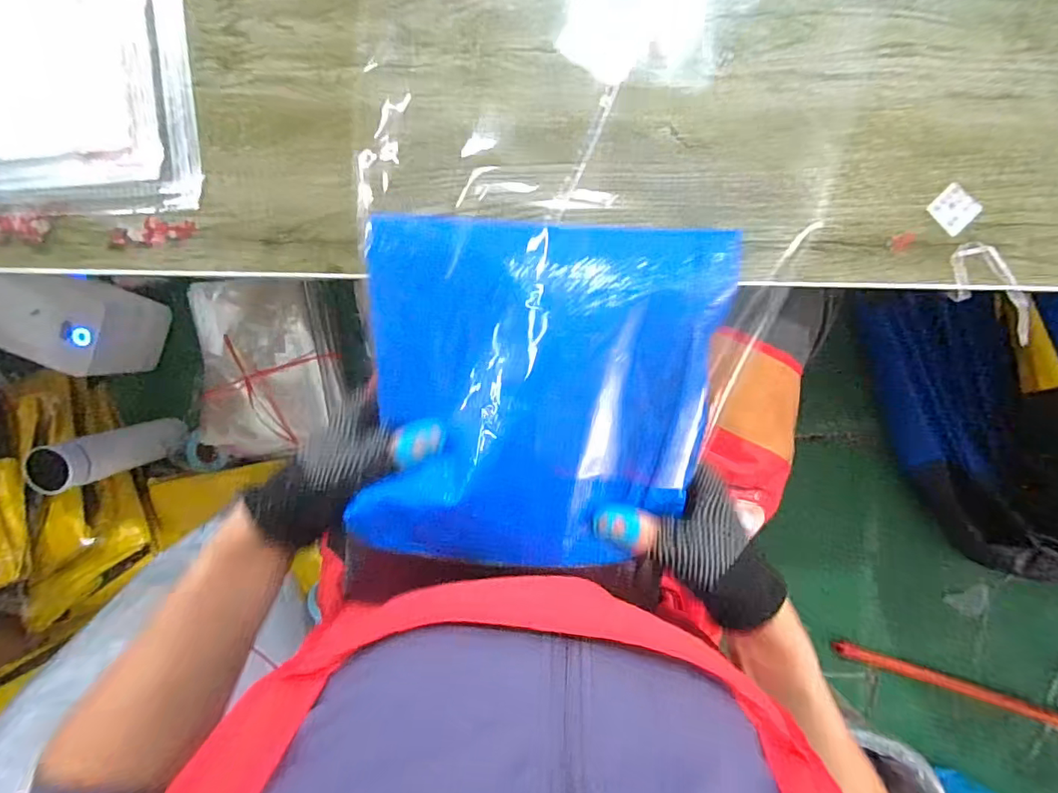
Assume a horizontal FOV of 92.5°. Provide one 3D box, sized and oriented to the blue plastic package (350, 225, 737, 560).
[{"bbox_3d":[0.006,0.002,0.285,0.191,0.030,0.191,4,97,1],"label":"blue plastic package"}]

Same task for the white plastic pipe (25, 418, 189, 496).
[{"bbox_3d":[-0.598,0.082,0.725,0.068,0.181,0.061,-19,97,3],"label":"white plastic pipe"}]

